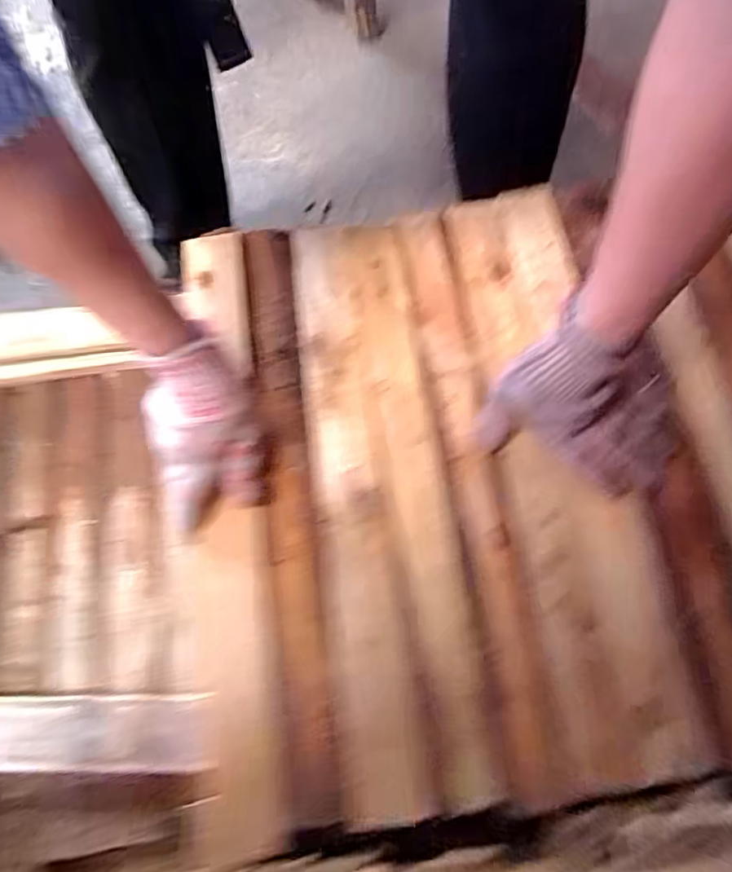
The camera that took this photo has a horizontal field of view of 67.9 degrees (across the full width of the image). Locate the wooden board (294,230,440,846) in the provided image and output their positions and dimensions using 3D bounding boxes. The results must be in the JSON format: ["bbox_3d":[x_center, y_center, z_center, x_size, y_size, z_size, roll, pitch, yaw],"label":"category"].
[{"bbox_3d":[-0.013,0.035,0.450,0.063,0.008,0.484,-7,72,-1],"label":"wooden board"}]

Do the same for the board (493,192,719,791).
[{"bbox_3d":[0.169,0.001,0.454,0.108,0.012,0.489,-5,72,-1],"label":"board"}]

